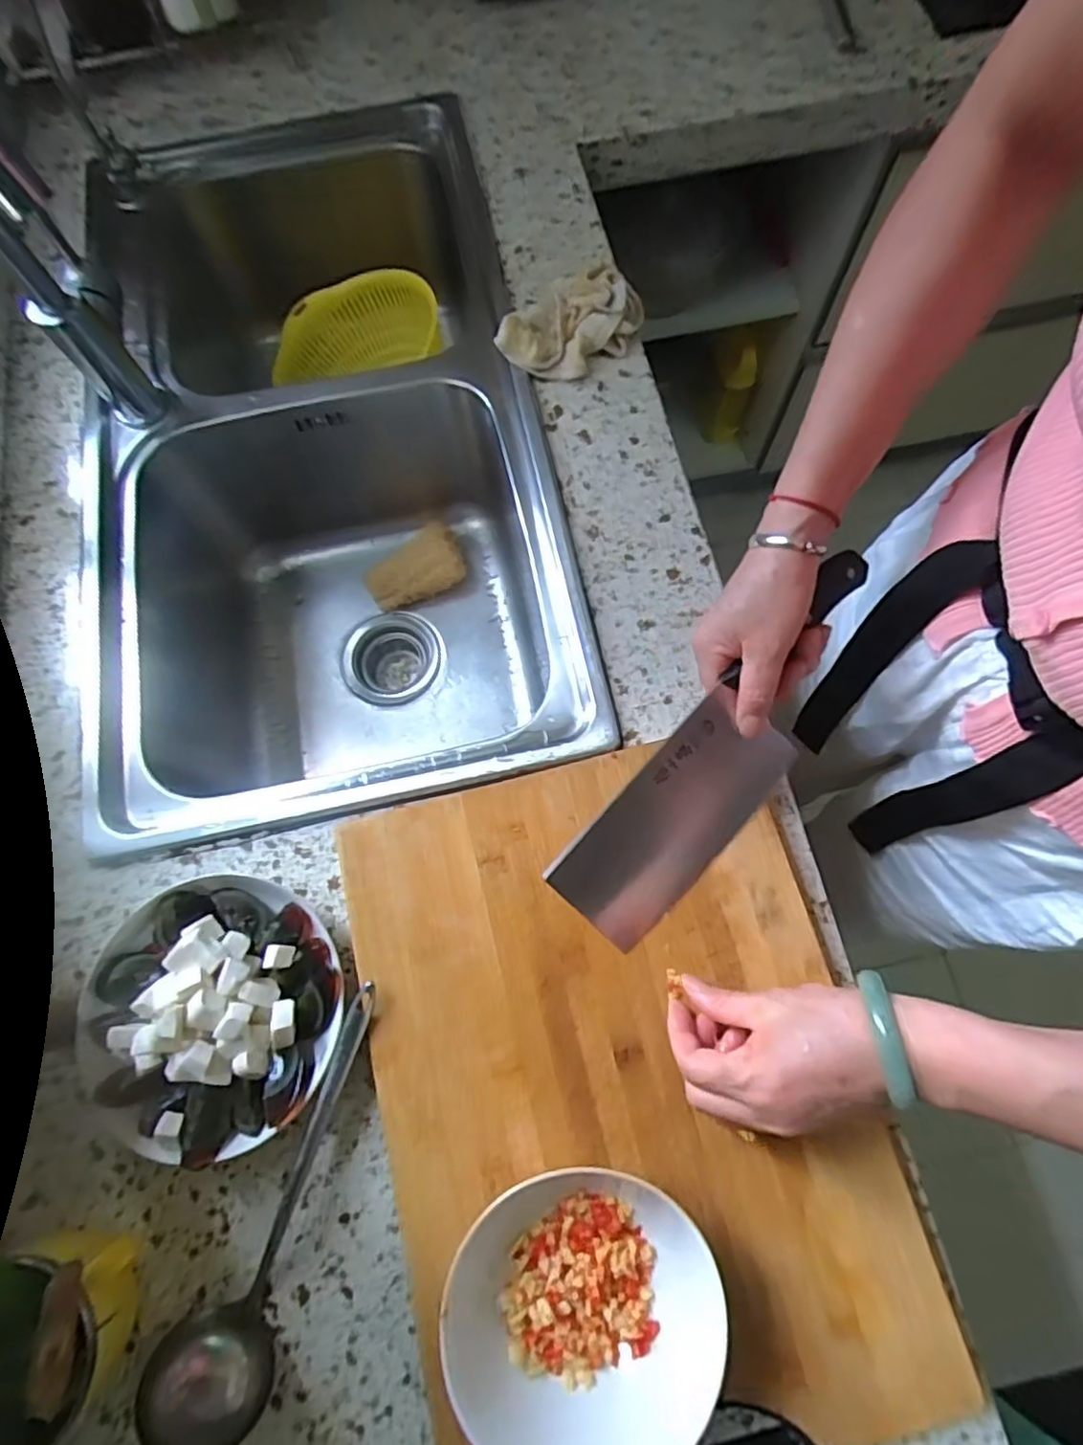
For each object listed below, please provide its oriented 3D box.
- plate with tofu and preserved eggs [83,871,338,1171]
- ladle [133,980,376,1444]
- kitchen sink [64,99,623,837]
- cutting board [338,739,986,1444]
[{"bbox_3d":[-0.215,0.186,0.413,0.160,0.050,0.164,-1,73,2],"label":"plate with tofu and preserved eggs"},{"bbox_3d":[-0.139,0.281,0.383,0.065,0.055,0.236,26,76,10],"label":"ladle"},{"bbox_3d":[-0.212,-0.247,0.682,0.405,0.239,0.728,-12,73,-1],"label":"kitchen sink"},{"bbox_3d":[0.048,0.217,0.405,0.289,0.030,0.392,-13,73,-2],"label":"cutting board"}]

